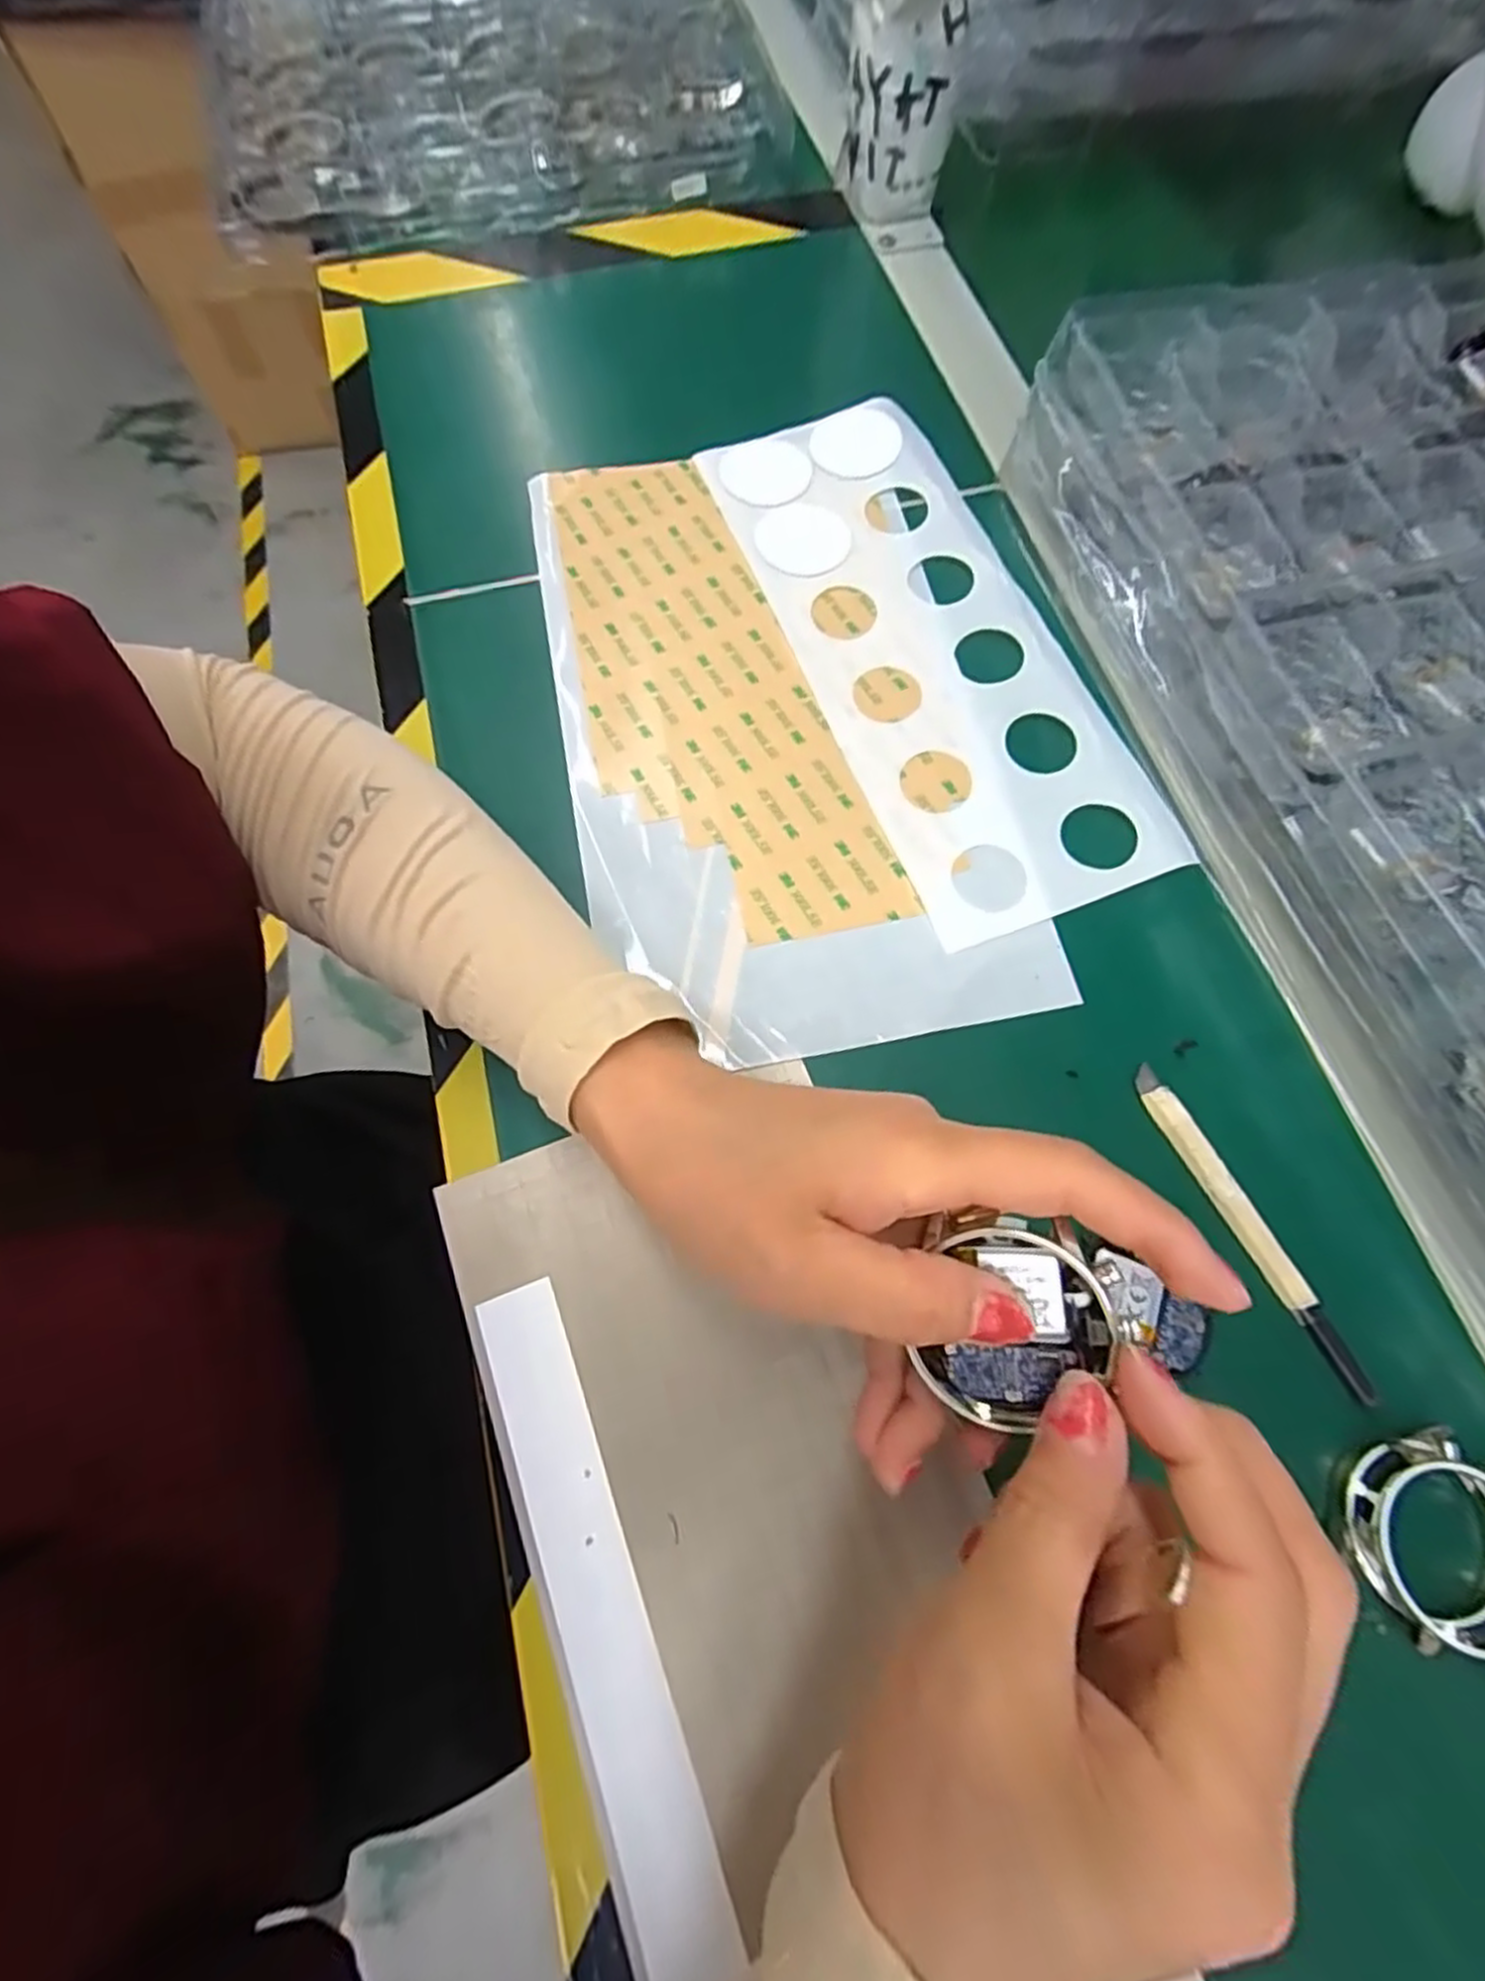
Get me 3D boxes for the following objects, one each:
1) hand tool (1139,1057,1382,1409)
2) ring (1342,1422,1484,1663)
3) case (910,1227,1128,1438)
[{"bbox_3d":[0.163,0.075,0.246,0.011,0.007,0.111,-25,72,-10],"label":"hand tool"},{"bbox_3d":[0.197,0.154,0.209,0.049,0.015,0.054,-33,73,-12],"label":"ring"},{"bbox_3d":[0.061,0.076,0.168,0.037,0.007,0.045,15,97,24],"label":"case"}]

